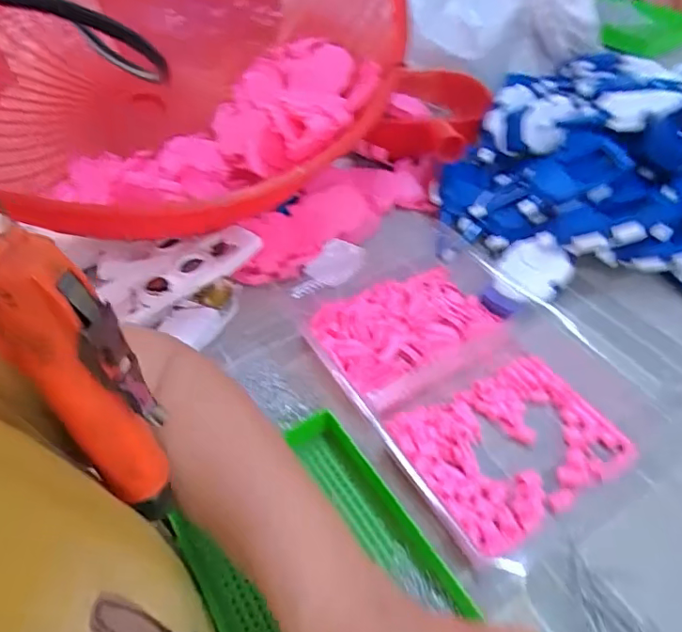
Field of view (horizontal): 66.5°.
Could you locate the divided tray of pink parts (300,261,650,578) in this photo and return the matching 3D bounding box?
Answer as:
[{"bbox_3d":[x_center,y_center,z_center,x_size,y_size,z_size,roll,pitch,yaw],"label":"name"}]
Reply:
[{"bbox_3d":[0.122,0.052,0.482,0.219,0.029,0.291,-28,52,-20],"label":"divided tray of pink parts"}]

